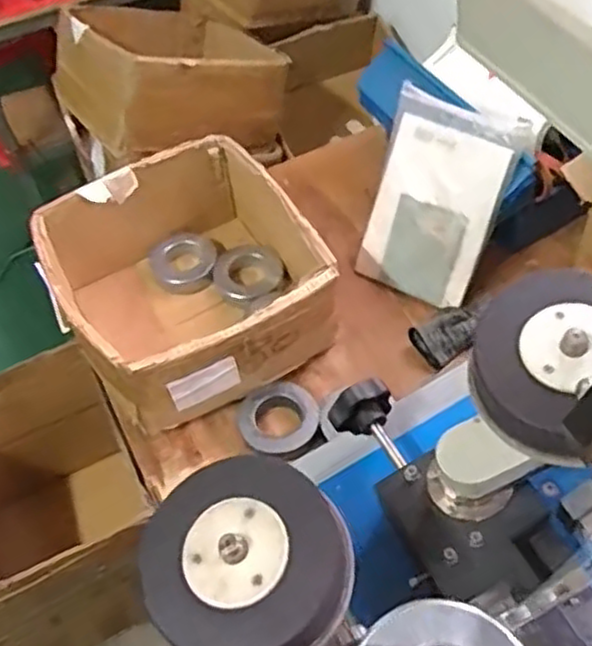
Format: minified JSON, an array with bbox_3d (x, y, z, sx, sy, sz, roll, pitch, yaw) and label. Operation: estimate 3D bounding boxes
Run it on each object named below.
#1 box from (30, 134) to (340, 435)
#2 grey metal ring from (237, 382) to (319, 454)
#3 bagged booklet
[{"bbox_3d":[-0.145,-0.061,1.018,0.357,0.190,0.341,-29,55,-16],"label":"box"},{"bbox_3d":[-0.025,0.127,0.959,0.105,0.033,0.089,-15,52,-5],"label":"grey metal ring"},{"bbox_3d":[0.199,-0.172,1.038,0.187,0.280,0.023,27,28,25],"label":"bagged booklet"}]

